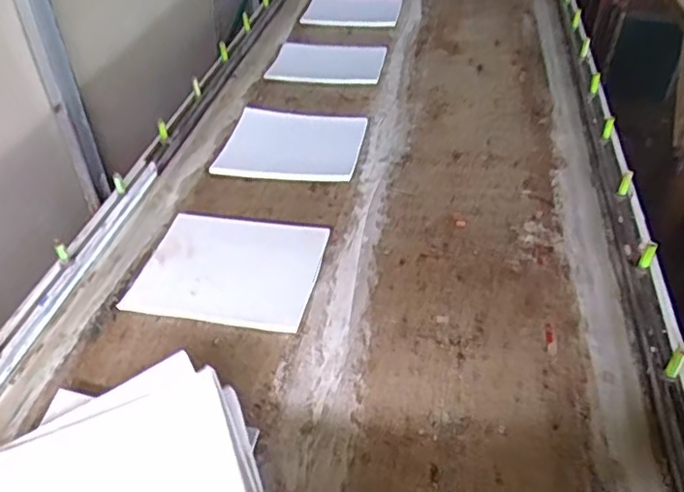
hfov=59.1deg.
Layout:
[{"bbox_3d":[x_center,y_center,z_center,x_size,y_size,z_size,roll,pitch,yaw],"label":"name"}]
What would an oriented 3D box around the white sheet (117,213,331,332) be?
[{"bbox_3d":[-0.178,0.034,0.958,0.271,0.014,0.209,8,49,9],"label":"white sheet"}]

